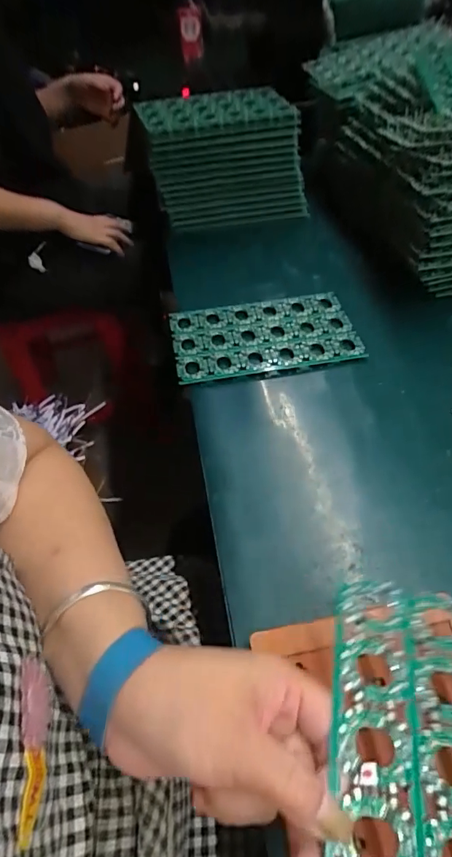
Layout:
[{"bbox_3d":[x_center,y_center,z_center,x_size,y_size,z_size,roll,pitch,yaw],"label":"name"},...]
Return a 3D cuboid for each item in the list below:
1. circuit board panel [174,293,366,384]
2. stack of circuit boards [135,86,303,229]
[{"bbox_3d":[0.043,-0.105,0.520,0.201,0.010,0.118,-9,49,-5],"label":"circuit board panel"},{"bbox_3d":[-0.009,-0.401,0.696,0.231,0.155,0.132,-14,49,-6],"label":"stack of circuit boards"}]

